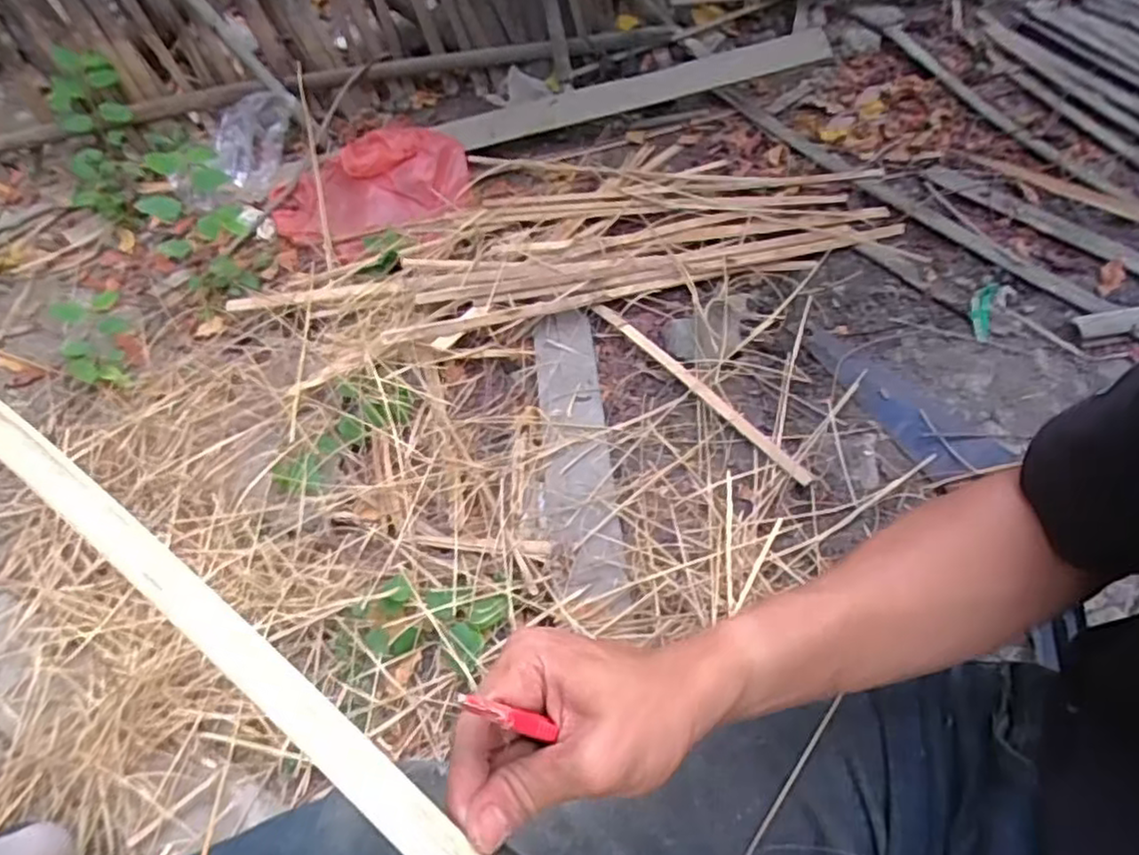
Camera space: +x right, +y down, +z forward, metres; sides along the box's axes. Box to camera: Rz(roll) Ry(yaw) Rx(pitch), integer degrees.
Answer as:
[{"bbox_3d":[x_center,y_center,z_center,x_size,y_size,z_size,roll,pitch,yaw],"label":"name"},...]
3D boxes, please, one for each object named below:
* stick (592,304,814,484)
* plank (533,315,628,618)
[{"bbox_3d":[0.185,-0.064,1.019,0.022,0.009,0.438,-34,53,-18],"label":"stick"},{"bbox_3d":[0.009,0.025,0.984,0.096,0.033,0.507,-8,50,2],"label":"plank"}]

